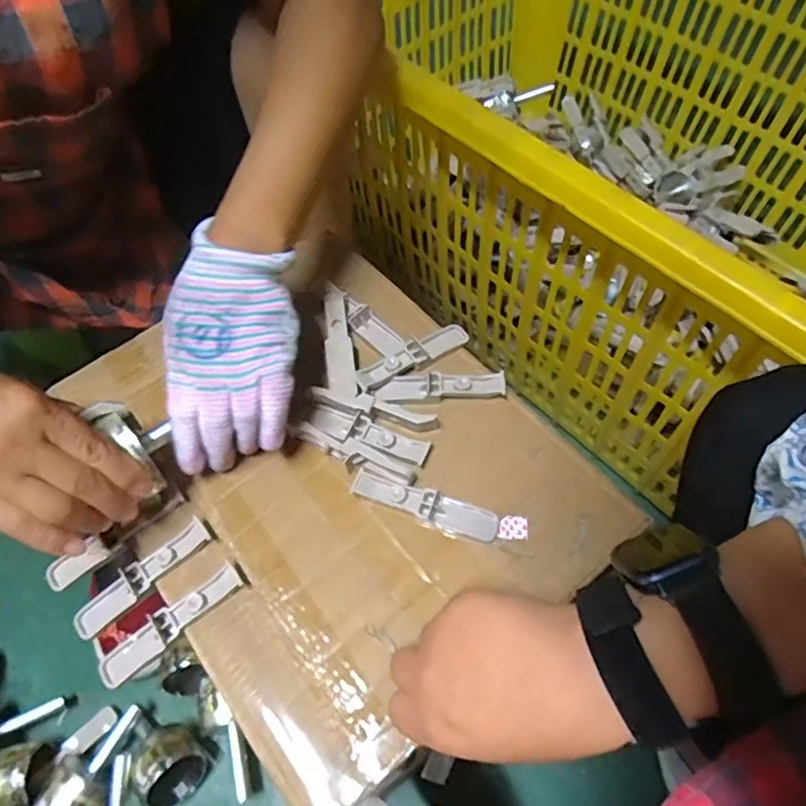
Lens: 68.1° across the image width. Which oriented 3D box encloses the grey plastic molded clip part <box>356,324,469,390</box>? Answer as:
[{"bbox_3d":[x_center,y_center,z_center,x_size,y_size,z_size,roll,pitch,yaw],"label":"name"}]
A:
[{"bbox_3d":[0.008,-0.037,0.464,0.095,0.016,0.022,-32,64,-16],"label":"grey plastic molded clip part"}]

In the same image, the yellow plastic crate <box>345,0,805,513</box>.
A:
[{"bbox_3d":[0.282,-0.305,0.744,0.612,0.386,0.813,-38,66,-19],"label":"yellow plastic crate"}]

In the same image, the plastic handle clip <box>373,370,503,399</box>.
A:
[{"bbox_3d":[0.028,-0.014,0.447,0.094,0.010,0.020,0,60,1],"label":"plastic handle clip"}]

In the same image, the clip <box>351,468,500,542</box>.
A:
[{"bbox_3d":[0.015,0.069,0.398,0.098,0.009,0.021,16,61,11],"label":"clip"}]

